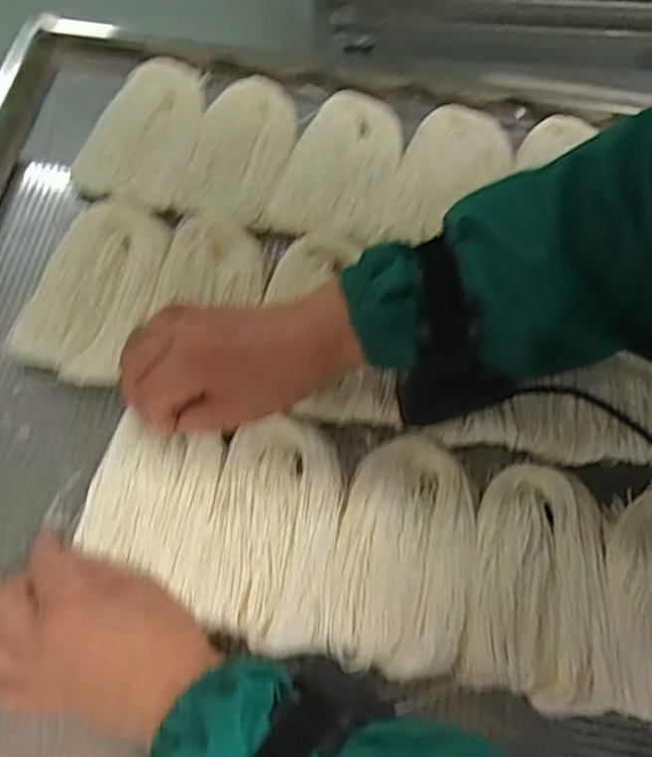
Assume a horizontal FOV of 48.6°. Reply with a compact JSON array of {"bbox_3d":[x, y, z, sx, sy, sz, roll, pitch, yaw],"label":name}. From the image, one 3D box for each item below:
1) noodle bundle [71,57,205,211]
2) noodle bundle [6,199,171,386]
[{"bbox_3d":[-0.146,-0.198,0.580,0.086,0.016,0.143,6,66,3],"label":"noodle bundle"},{"bbox_3d":[-0.165,-0.067,0.517,0.078,0.016,0.139,14,67,7],"label":"noodle bundle"}]

